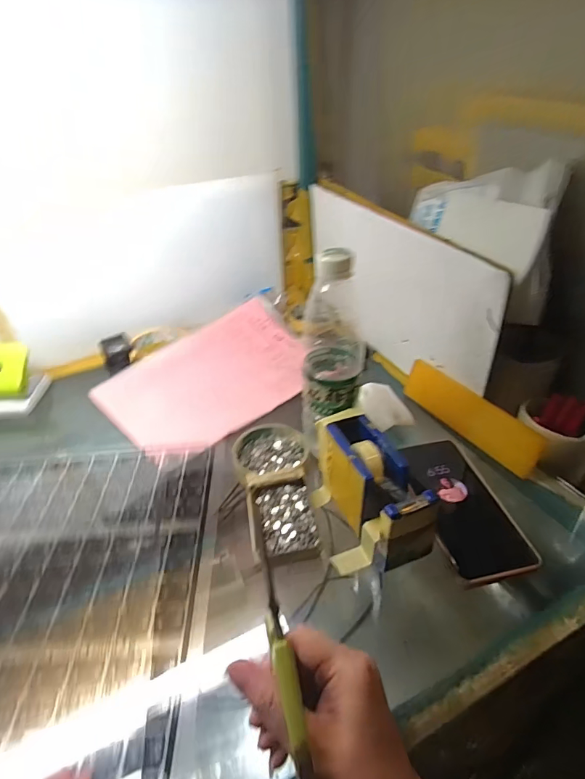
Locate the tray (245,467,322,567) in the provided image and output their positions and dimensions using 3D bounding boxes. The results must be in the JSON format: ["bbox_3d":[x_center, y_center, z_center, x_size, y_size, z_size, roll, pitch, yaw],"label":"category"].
[{"bbox_3d":[-0.010,0.119,0.428,0.062,0.020,0.097,-8,34,-4],"label":"tray"}]

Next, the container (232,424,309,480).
[{"bbox_3d":[-0.025,0.070,0.508,0.080,0.018,0.085,-4,34,2],"label":"container"}]

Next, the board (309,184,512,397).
[{"bbox_3d":[0.127,-0.142,0.627,0.017,0.198,0.413,-17,36,-16],"label":"board"}]

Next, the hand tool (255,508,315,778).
[{"bbox_3d":[-0.007,0.142,0.256,0.012,0.011,0.141,-10,67,-8],"label":"hand tool"}]

